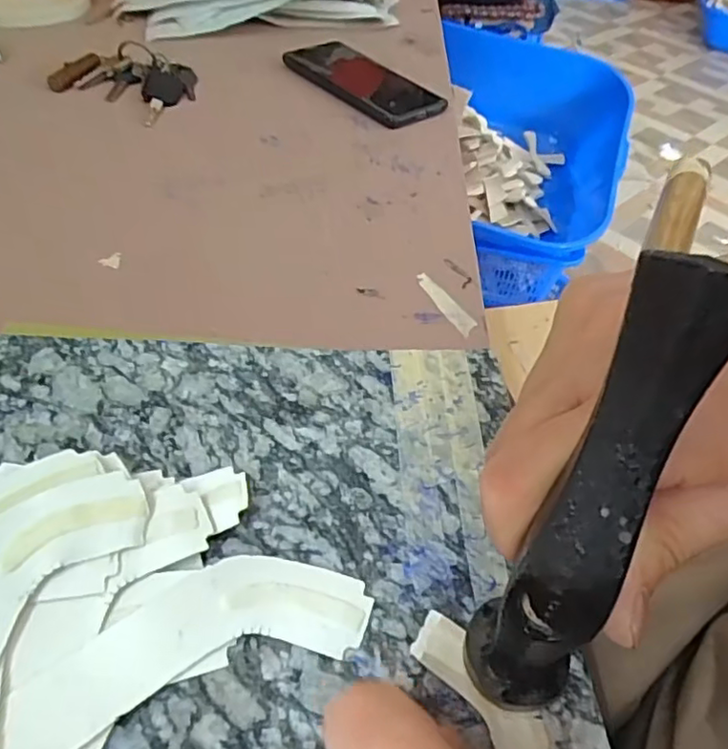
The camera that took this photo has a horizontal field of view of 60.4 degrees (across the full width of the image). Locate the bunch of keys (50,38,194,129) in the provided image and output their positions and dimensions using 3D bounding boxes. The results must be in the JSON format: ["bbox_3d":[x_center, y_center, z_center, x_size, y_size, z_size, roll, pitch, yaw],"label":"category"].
[{"bbox_3d":[-0.213,-0.274,0.567,0.115,0.032,0.093,22,48,13],"label":"bunch of keys"}]

